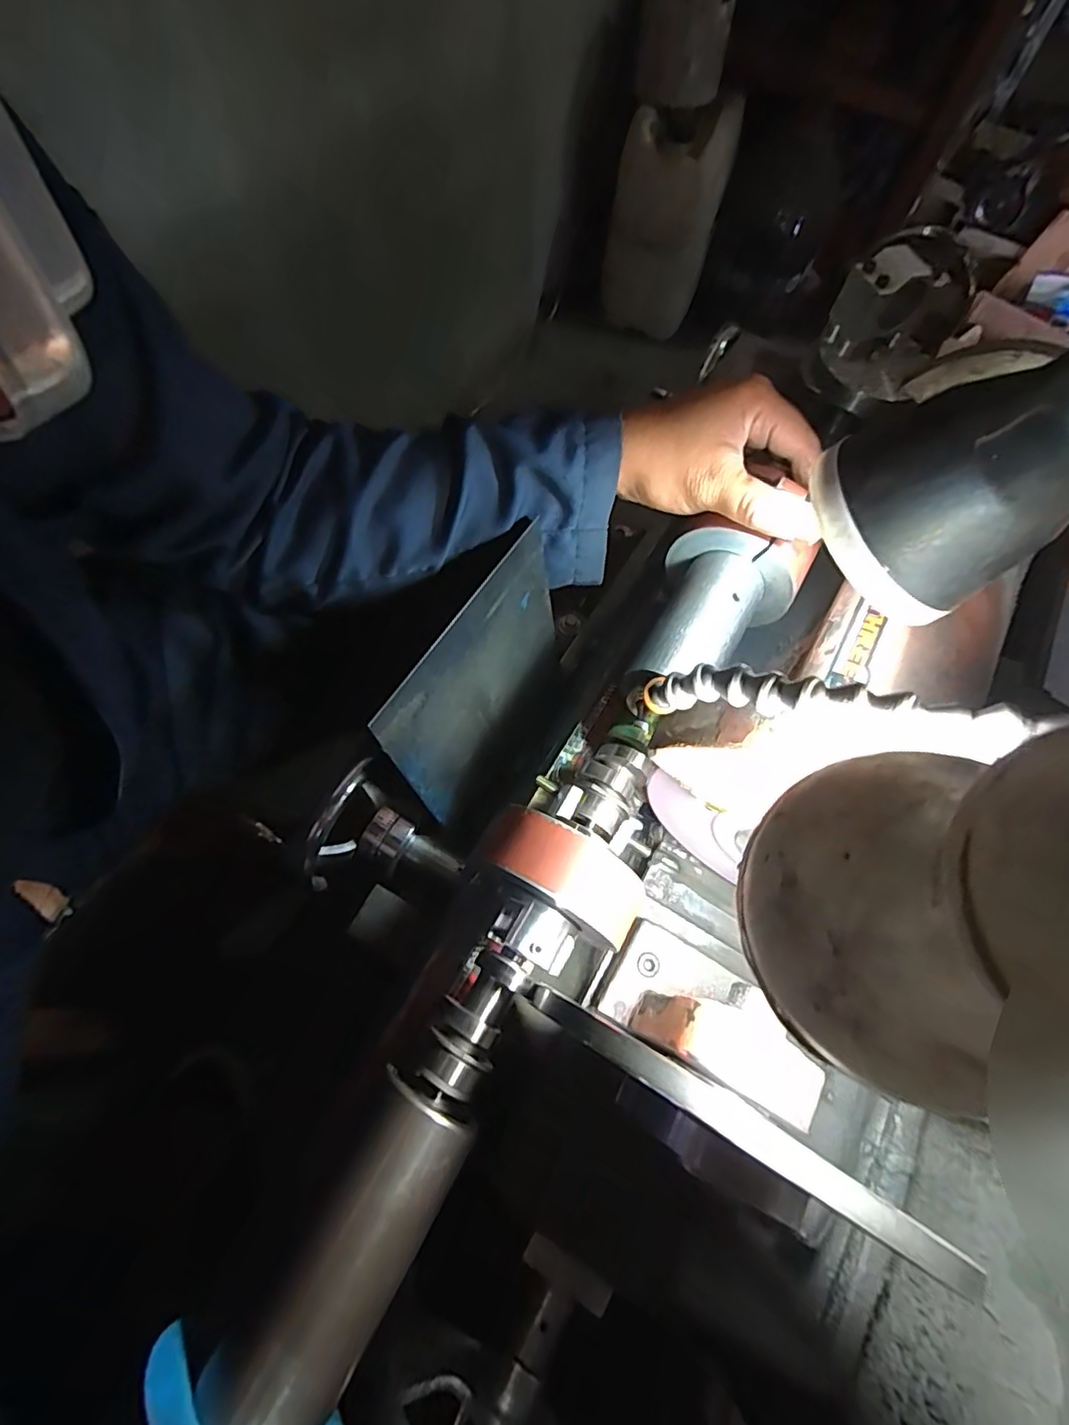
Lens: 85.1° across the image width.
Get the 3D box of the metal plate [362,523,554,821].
[{"bbox_3d":[-0.032,-0.015,0.395,0.005,0.159,0.163,25,67,22],"label":"metal plate"}]

